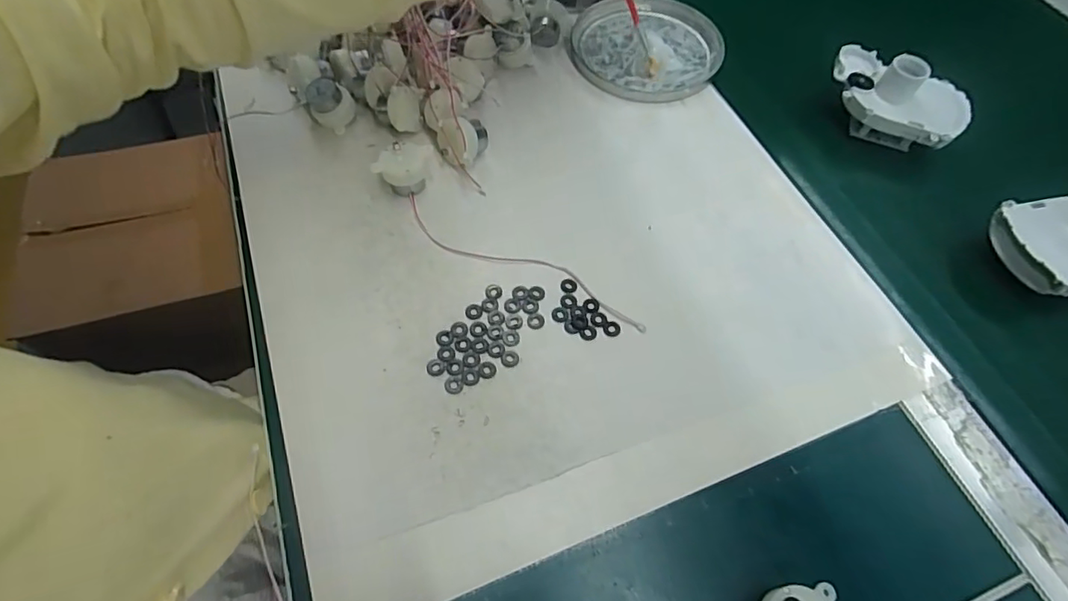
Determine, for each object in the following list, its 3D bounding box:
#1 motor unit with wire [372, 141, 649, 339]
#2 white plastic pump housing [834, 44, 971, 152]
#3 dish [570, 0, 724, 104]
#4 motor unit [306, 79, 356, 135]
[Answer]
[{"bbox_3d":[-0.022,-0.038,0.354,0.206,0.030,0.039,34,64,17],"label":"motor unit with wire"},{"bbox_3d":[0.286,-0.160,0.433,0.104,0.054,0.074,23,61,11],"label":"white plastic pump housing"},{"bbox_3d":[0.100,-0.227,0.482,0.126,0.016,0.133,1,59,-2],"label":"dish"},{"bbox_3d":[-0.153,-0.147,0.414,0.033,0.029,0.032,-17,61,-12],"label":"motor unit"}]

